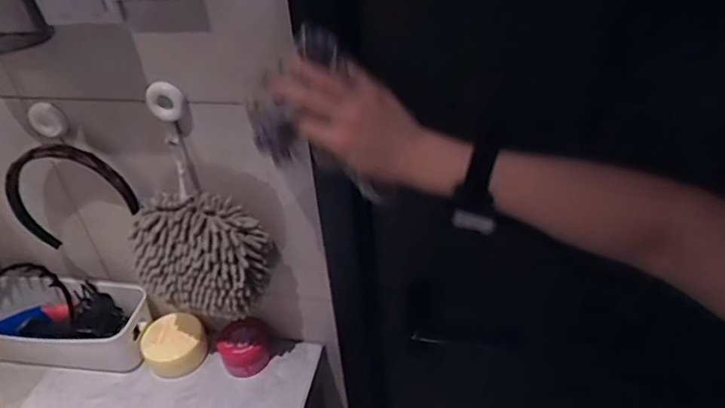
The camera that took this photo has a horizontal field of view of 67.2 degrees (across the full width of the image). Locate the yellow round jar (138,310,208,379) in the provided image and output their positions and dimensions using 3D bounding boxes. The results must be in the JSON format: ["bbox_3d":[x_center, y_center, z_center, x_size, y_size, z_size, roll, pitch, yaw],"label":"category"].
[{"bbox_3d":[-0.274,0.203,0.793,0.081,0.047,0.080,-3,38,2],"label":"yellow round jar"}]

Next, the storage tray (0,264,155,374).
[{"bbox_3d":[-0.448,0.179,0.813,0.265,0.099,0.112,3,39,9],"label":"storage tray"}]

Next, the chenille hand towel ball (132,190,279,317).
[{"bbox_3d":[-0.193,0.062,0.665,0.167,0.138,0.074,1,38,6],"label":"chenille hand towel ball"}]

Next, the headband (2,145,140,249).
[{"bbox_3d":[-0.361,-0.009,0.676,0.168,0.141,0.028,1,38,6],"label":"headband"}]

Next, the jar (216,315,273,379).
[{"bbox_3d":[-0.169,0.205,0.786,0.074,0.052,0.069,-15,39,-13],"label":"jar"}]

